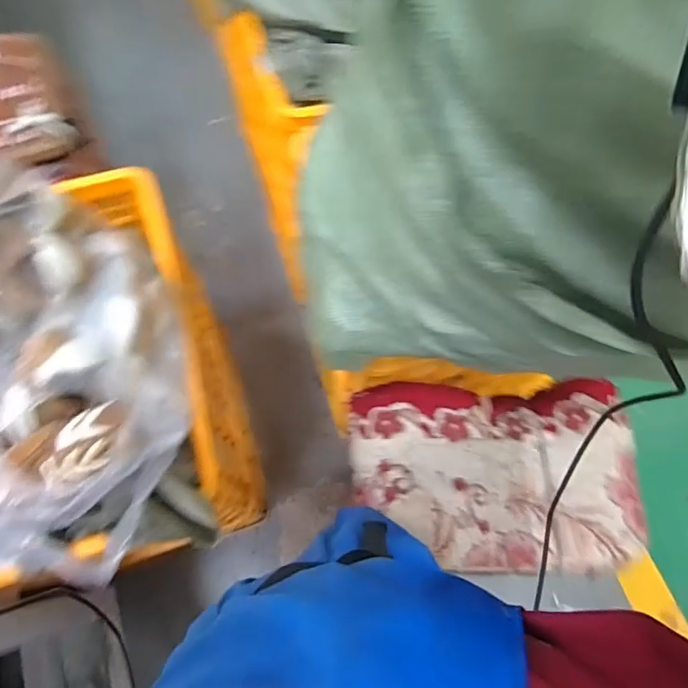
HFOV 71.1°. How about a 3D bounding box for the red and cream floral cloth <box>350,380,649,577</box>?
[{"bbox_3d":[0.234,0.196,0.736,0.438,0.053,0.279,0,68,-2],"label":"red and cream floral cloth"}]

